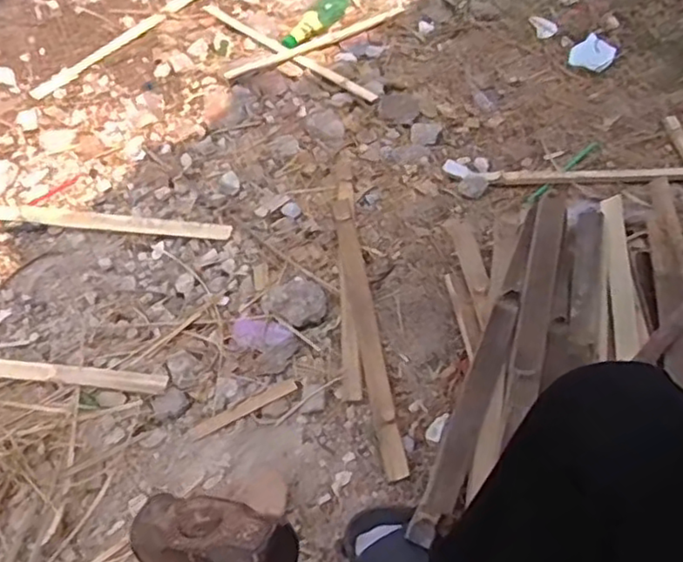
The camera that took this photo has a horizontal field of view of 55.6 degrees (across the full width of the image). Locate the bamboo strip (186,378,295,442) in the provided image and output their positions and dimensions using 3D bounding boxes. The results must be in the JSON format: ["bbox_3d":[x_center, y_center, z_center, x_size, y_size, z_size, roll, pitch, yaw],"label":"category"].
[{"bbox_3d":[-0.138,0.184,0.935,0.159,0.005,0.020,-24,60,-17],"label":"bamboo strip"}]

